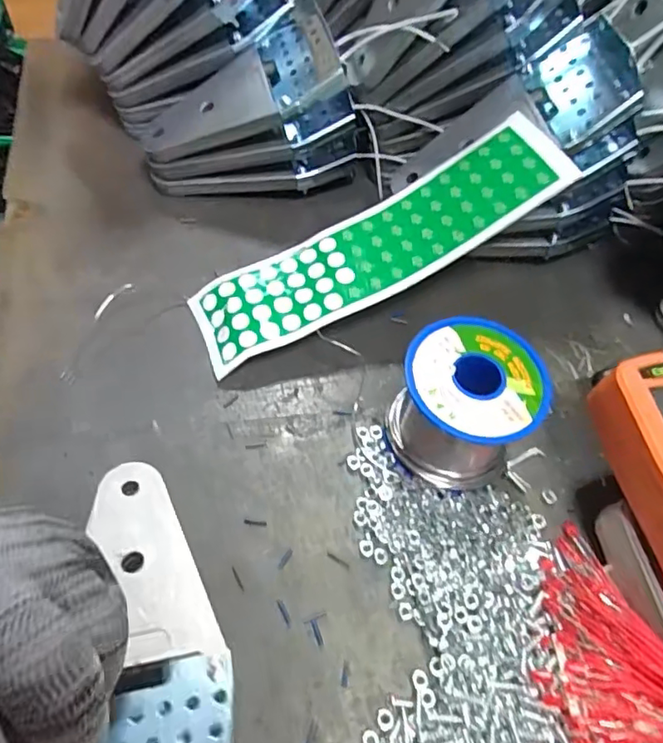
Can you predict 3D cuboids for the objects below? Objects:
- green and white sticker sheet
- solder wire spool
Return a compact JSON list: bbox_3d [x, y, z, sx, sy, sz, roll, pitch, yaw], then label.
[{"bbox_3d":[0.023,-0.071,0.330,0.220,0.015,0.058,-28,61,2],"label":"green and white sticker sheet"},{"bbox_3d":[0.065,0.018,0.288,0.064,0.061,0.064,3,57,-4],"label":"solder wire spool"}]

